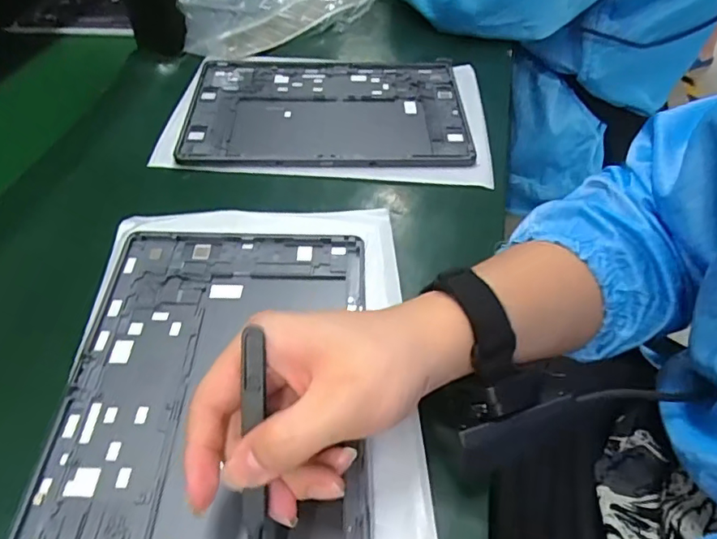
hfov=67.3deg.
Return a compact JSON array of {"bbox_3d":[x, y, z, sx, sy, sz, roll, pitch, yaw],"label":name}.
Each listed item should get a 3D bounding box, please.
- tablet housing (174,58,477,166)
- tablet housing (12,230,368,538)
[{"bbox_3d":[-0.029,-0.156,0.517,0.256,0.013,0.180,0,47,0],"label":"tablet housing"},{"bbox_3d":[-0.080,0.072,0.305,0.165,0.013,0.256,-1,47,0],"label":"tablet housing"}]

